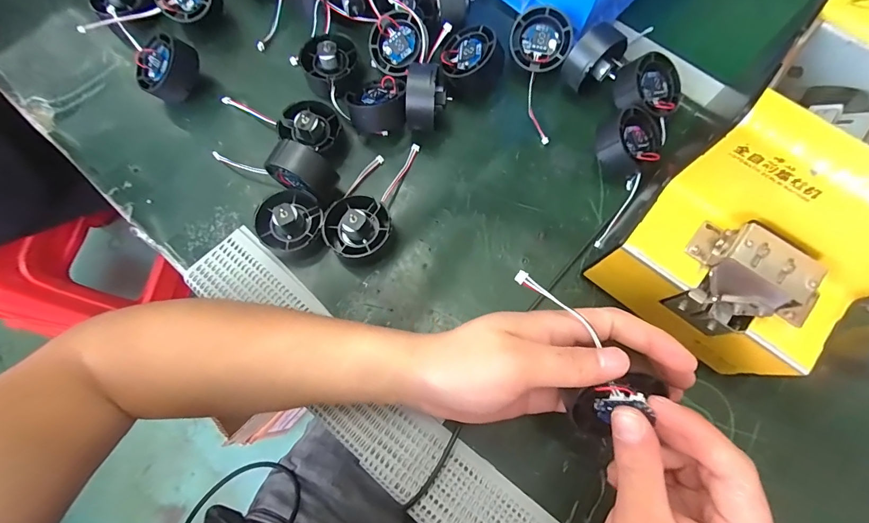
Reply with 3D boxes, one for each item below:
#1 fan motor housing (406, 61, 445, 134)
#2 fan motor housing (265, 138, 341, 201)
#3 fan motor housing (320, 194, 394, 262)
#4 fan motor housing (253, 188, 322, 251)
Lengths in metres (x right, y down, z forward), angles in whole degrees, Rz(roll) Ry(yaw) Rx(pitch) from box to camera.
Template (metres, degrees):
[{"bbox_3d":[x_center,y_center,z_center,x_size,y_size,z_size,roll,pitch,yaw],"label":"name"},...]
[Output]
[{"bbox_3d":[-0.007,-0.135,0.337,0.029,0.060,0.053,5,72,1],"label":"fan motor housing"},{"bbox_3d":[-0.104,-0.071,0.320,0.046,0.051,0.028,24,74,8],"label":"fan motor housing"},{"bbox_3d":[-0.061,-0.028,0.313,0.051,0.029,0.050,0,72,0],"label":"fan motor housing"},{"bbox_3d":[-0.114,-0.032,0.315,0.051,0.034,0.050,0,72,0],"label":"fan motor housing"}]

